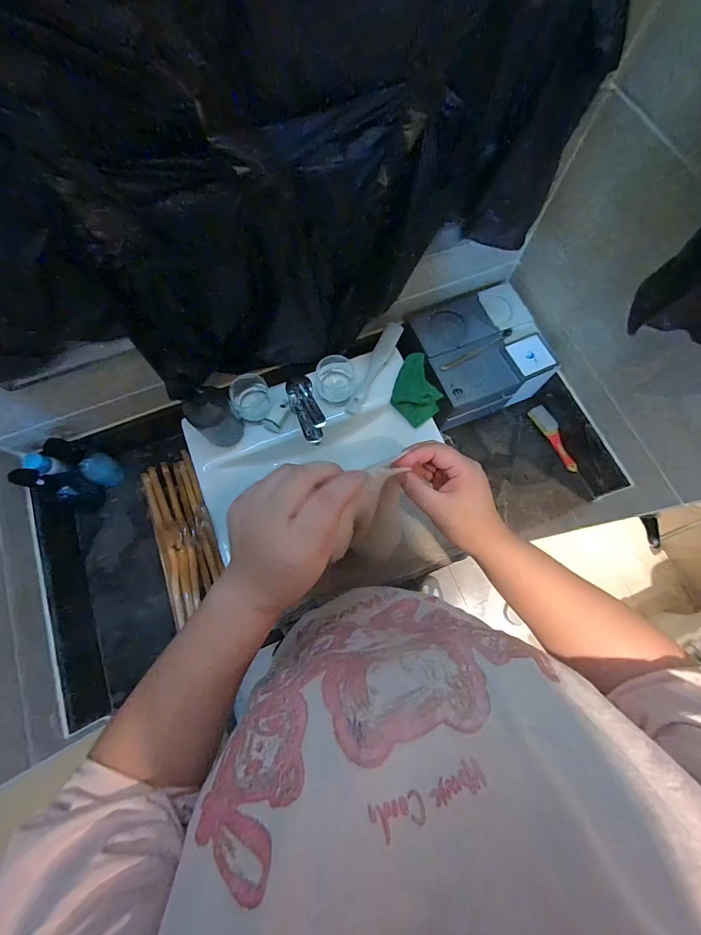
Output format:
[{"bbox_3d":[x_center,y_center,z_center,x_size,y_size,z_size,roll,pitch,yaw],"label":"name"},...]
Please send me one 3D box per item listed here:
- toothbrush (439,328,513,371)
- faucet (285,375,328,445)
[{"bbox_3d":[0.259,-0.241,0.772,0.179,0.008,0.016,-30,75,-9],"label":"toothbrush"},{"bbox_3d":[-0.076,-0.095,0.659,0.045,0.076,0.104,-19,74,-7],"label":"faucet"}]

